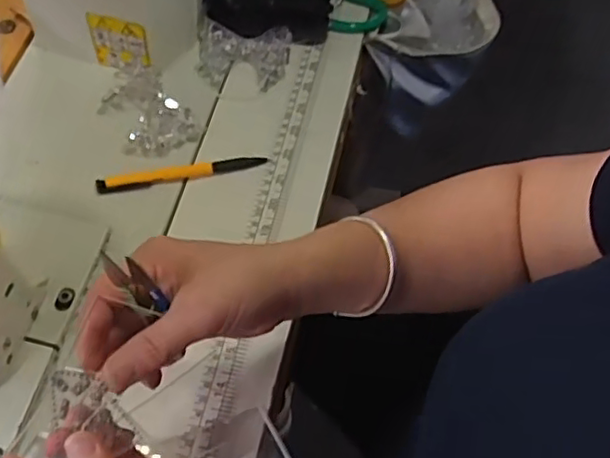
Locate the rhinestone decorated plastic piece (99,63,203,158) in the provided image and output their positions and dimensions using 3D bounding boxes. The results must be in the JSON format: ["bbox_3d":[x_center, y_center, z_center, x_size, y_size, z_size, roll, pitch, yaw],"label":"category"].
[{"bbox_3d":[-0.136,-0.100,0.541,0.060,0.026,0.080,-37,65,-19],"label":"rhinestone decorated plastic piece"}]

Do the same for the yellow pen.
[{"bbox_3d":[-0.100,-0.046,0.523,0.136,0.009,0.012,-12,59,-6],"label":"yellow pen"}]

